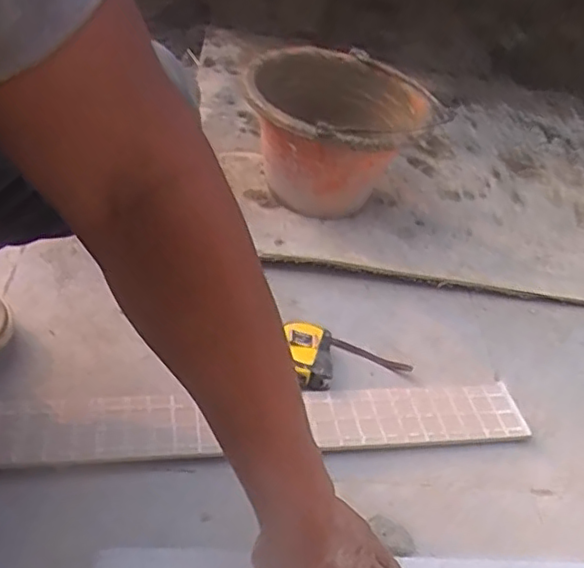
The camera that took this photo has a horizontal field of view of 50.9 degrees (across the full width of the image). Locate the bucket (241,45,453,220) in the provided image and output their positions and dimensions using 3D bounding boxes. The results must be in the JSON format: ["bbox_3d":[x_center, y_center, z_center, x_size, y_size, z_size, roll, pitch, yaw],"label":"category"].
[{"bbox_3d":[0.060,-0.209,0.867,0.252,0.157,0.231,1,44,-1],"label":"bucket"}]

